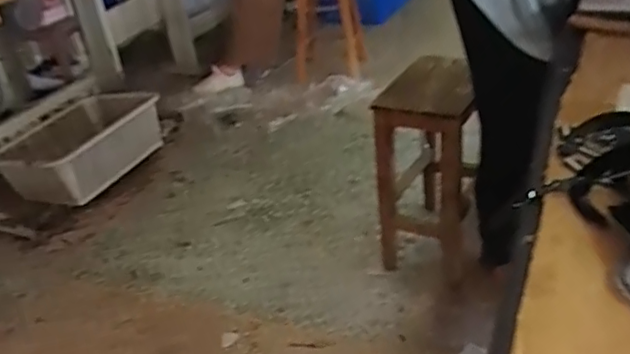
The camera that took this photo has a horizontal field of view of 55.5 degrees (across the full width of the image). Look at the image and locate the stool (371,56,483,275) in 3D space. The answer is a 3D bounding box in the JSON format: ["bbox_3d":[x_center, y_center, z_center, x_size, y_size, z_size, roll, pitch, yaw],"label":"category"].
[{"bbox_3d":[0.294,-0.030,1.565,0.239,0.480,0.318,2,33,12],"label":"stool"}]

